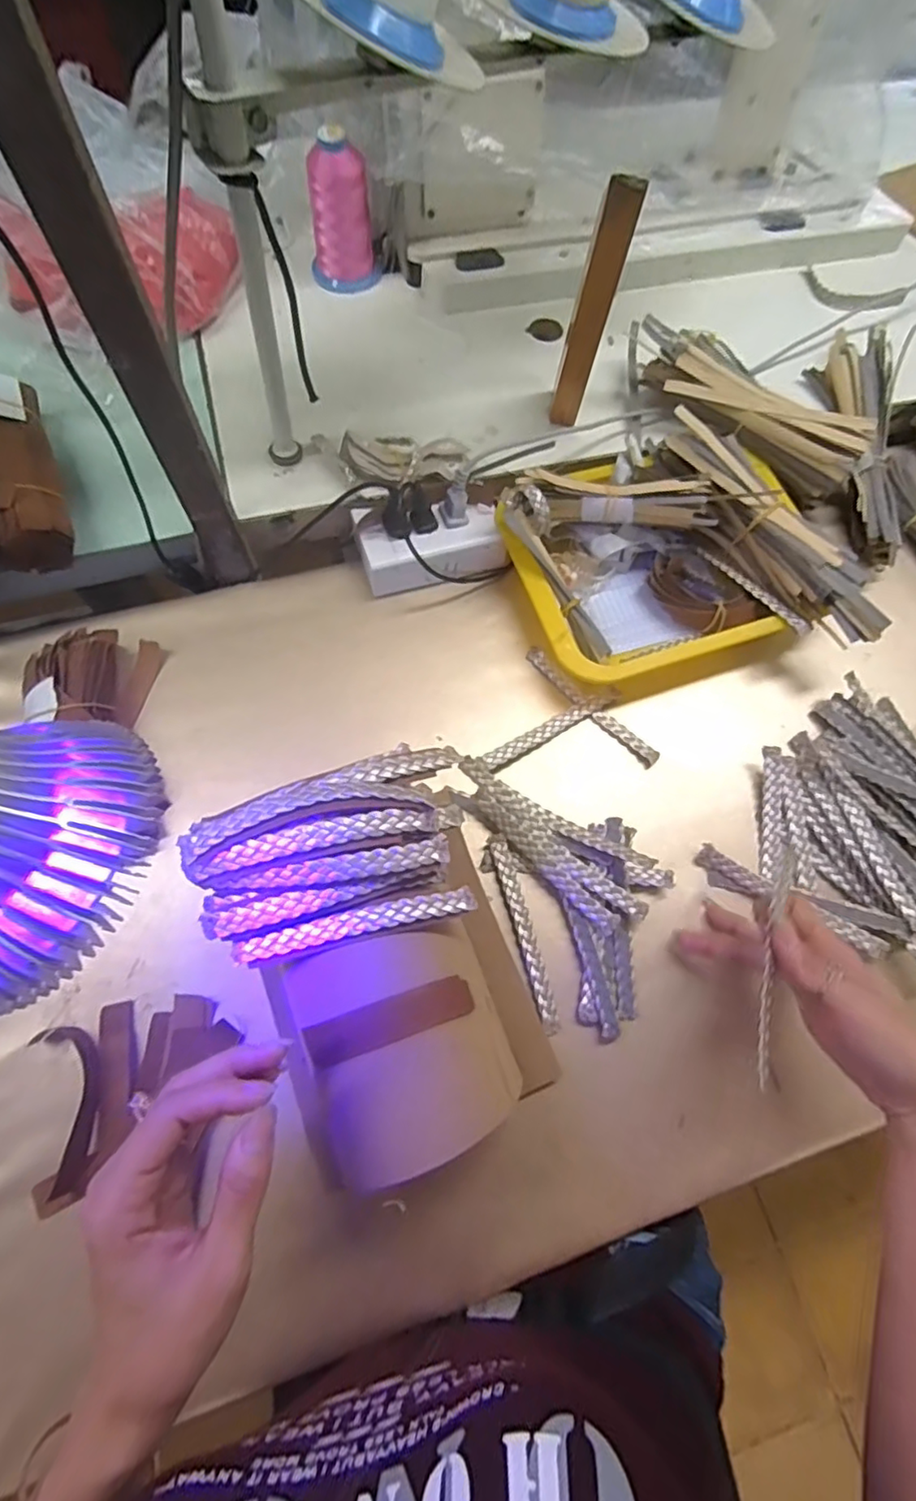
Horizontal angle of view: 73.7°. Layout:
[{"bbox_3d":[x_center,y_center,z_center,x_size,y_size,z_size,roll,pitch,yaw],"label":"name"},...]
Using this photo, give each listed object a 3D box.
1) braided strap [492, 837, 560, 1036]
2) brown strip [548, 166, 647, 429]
[{"bbox_3d":[0.047,0.128,0.431,0.012,0.004,0.134,-14,74,-6],"label":"braided strap"},{"bbox_3d":[0.102,-0.334,0.479,0.029,0.189,0.015,21,70,4],"label":"brown strip"}]

